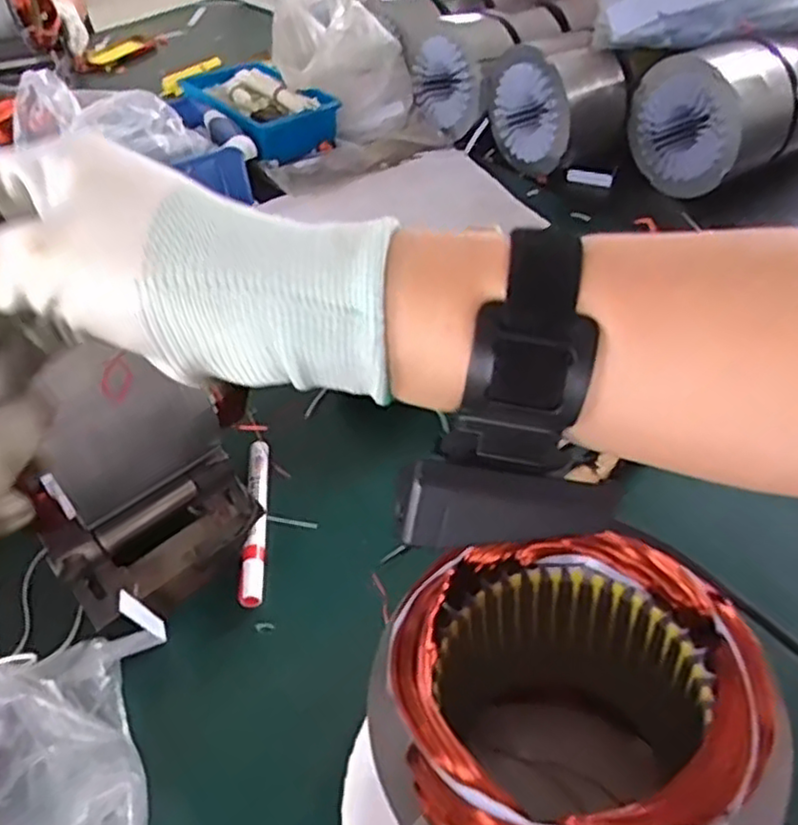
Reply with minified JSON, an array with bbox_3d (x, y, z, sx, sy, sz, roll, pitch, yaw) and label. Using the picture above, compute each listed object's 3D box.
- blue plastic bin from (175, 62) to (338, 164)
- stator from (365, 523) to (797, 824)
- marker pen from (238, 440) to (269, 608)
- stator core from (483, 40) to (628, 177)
[{"bbox_3d":[-0.191,-0.420,0.974,0.158,0.068,0.195,-31,49,-22],"label":"blue plastic bin"},{"bbox_3d":[0.071,0.143,0.298,0.131,0.151,0.125,-3,45,3],"label":"stator"},{"bbox_3d":[-0.107,0.079,0.526,0.017,0.016,0.140,-7,45,0],"label":"marker pen"},{"bbox_3d":[0.203,-0.388,0.885,0.114,0.148,0.141,-27,48,-19],"label":"stator core"}]

